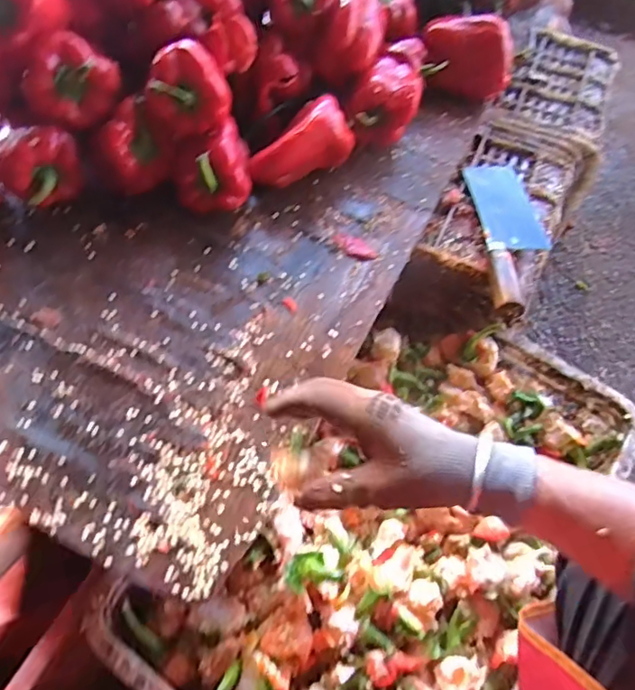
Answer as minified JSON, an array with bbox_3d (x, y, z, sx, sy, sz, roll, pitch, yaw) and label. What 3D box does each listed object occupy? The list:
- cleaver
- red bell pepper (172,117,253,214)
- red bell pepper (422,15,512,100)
[{"bbox_3d":[0.237,-0.137,0.665,0.087,0.039,0.264,2,58,-3],"label":"cleaver"},{"bbox_3d":[-0.117,-0.194,0.617,0.082,0.079,0.075,-10,60,-11],"label":"red bell pepper"},{"bbox_3d":[0.207,-0.398,0.760,0.126,0.078,0.070,6,58,-1],"label":"red bell pepper"}]

